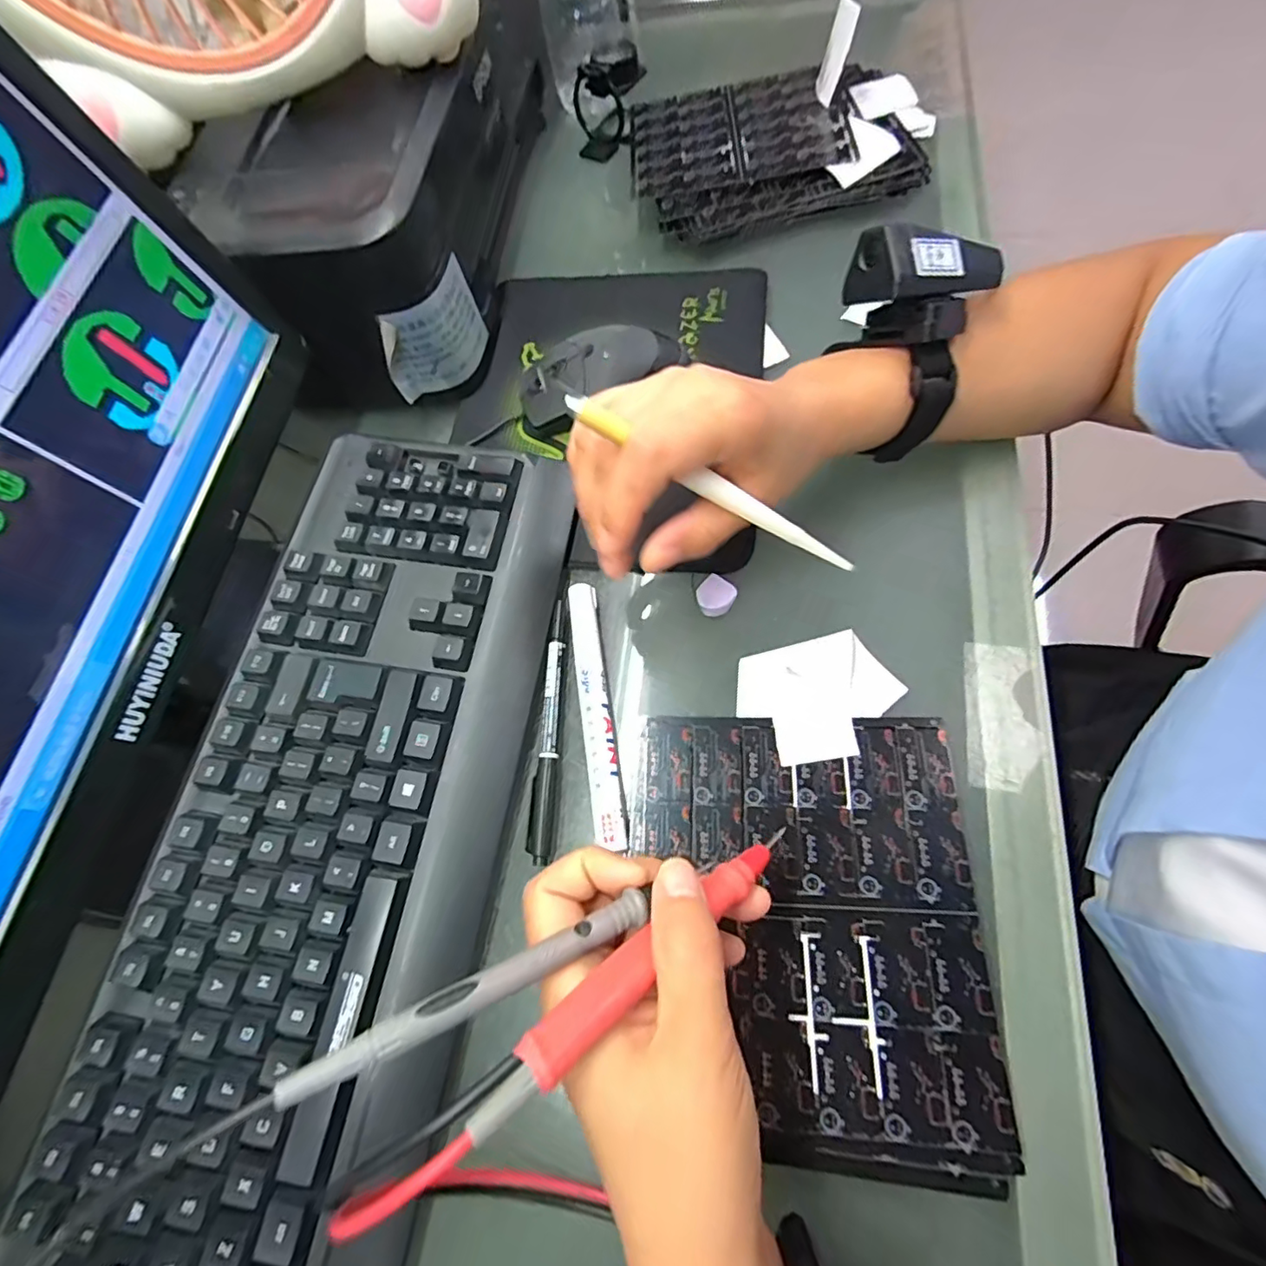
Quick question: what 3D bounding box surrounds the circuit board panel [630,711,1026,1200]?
[{"bbox_3d":[0.074,0.123,0.251,0.143,0.004,0.173,-1,67,9],"label":"circuit board panel"}]

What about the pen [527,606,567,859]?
[{"bbox_3d":[-0.044,0.049,0.304,0.012,0.010,0.134,-1,67,8],"label":"pen"}]

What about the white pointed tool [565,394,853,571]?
[{"bbox_3d":[0.036,-0.058,0.233,0.139,0.005,0.007,26,70,-18],"label":"white pointed tool"}]

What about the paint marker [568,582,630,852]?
[{"bbox_3d":[-0.020,0.038,0.301,0.017,0.015,0.139,-11,66,4],"label":"paint marker"}]

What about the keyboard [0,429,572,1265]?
[{"bbox_3d":[-0.142,0.086,0.282,0.154,0.026,0.427,9,70,4],"label":"keyboard"}]

